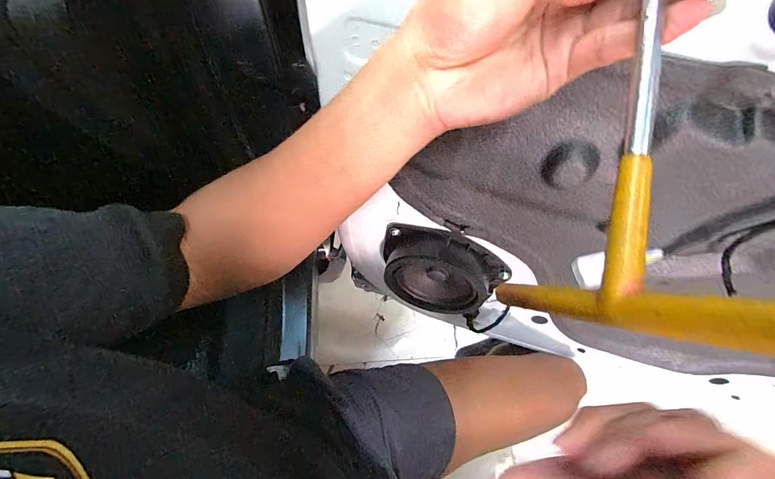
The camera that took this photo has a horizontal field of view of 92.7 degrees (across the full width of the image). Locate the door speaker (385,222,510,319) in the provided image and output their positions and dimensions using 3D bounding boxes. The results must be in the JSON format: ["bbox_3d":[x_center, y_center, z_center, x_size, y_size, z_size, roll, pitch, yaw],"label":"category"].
[{"bbox_3d":[0.071,0.048,0.502,0.165,0.129,0.053,16,60,5],"label":"door speaker"}]

